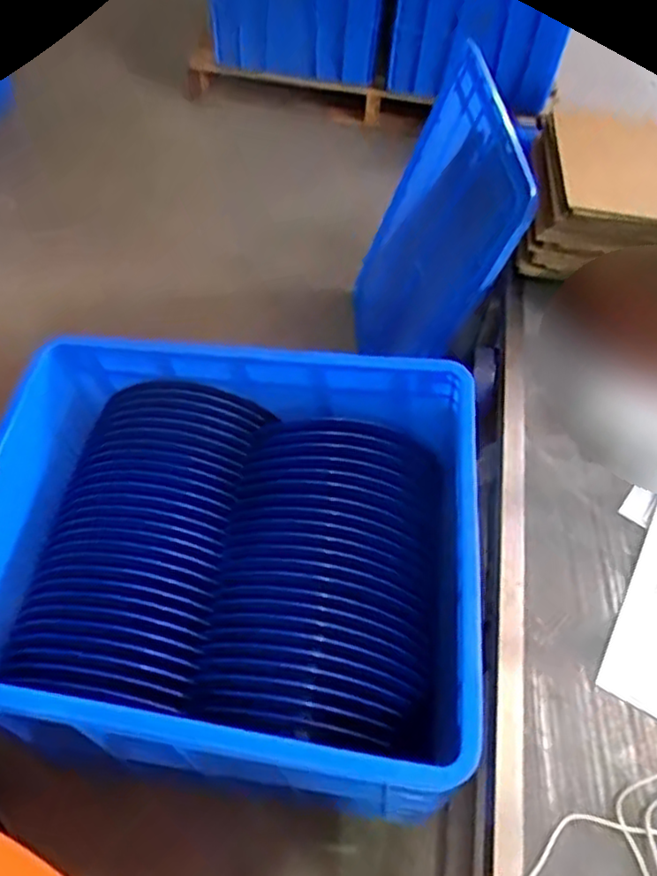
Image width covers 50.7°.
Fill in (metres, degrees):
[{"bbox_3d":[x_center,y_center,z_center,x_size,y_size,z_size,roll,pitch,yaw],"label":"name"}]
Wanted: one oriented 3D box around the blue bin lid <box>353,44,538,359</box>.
[{"bbox_3d":[0.179,-0.370,1.262,0.035,0.492,0.482,13,43,-22],"label":"blue bin lid"}]

